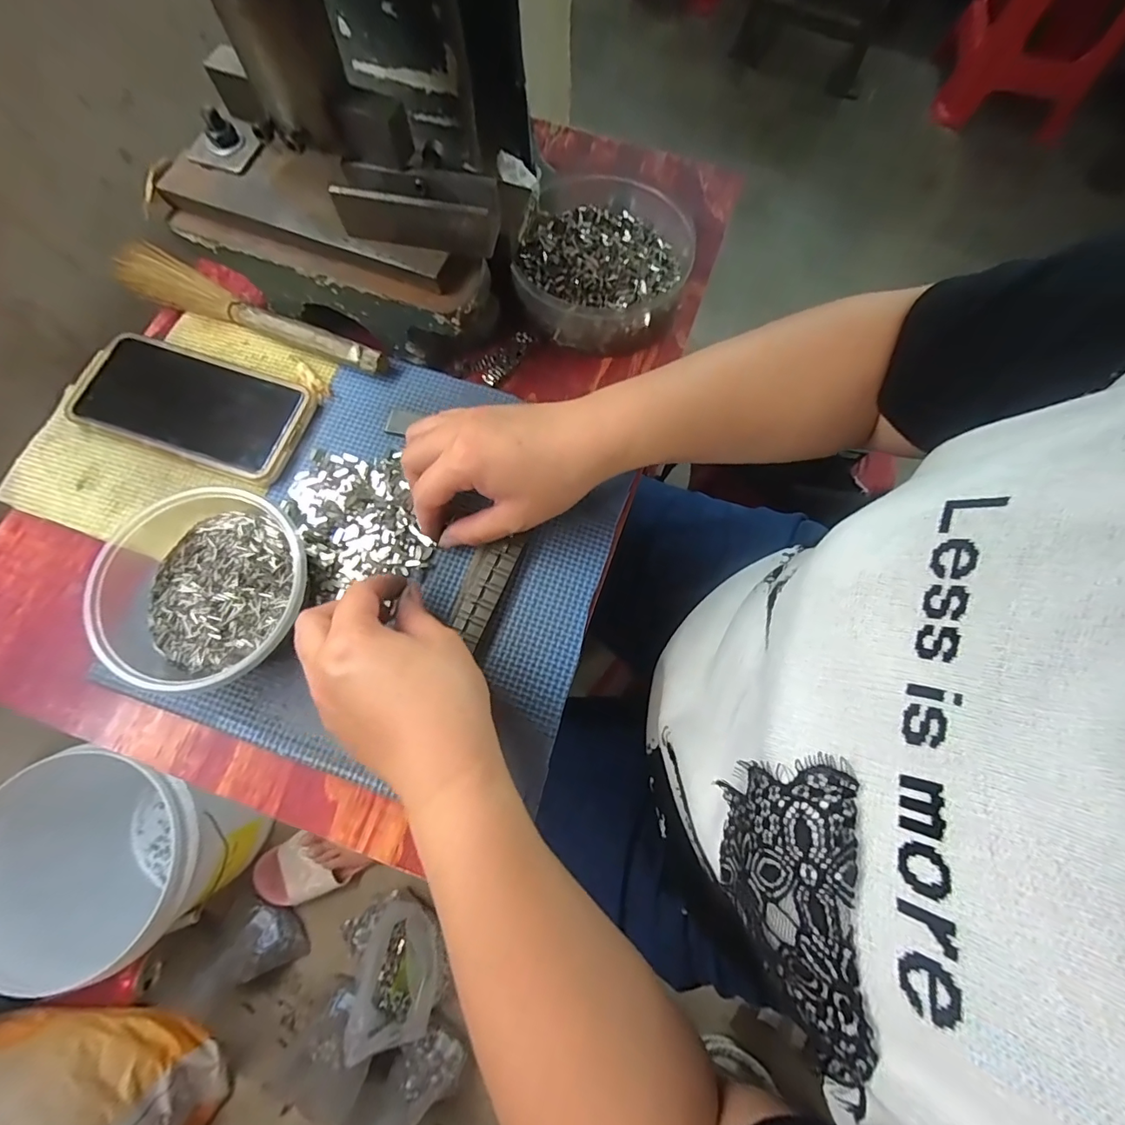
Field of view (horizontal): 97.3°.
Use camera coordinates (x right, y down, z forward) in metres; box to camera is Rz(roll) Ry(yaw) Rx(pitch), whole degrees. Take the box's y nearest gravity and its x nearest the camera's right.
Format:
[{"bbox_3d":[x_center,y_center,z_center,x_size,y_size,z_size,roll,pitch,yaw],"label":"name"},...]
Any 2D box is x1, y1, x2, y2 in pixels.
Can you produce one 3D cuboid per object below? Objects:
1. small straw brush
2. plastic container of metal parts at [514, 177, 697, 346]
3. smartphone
[{"bbox_3d":[-0.234,-0.184,0.364,0.227,0.021,0.037,26,74,7],"label":"small straw brush"},{"bbox_3d":[0.033,-0.238,0.379,0.126,0.037,0.147,11,73,2],"label":"plastic container of metal parts"},{"bbox_3d":[-0.256,-0.109,0.343,0.154,0.014,0.075,18,73,4],"label":"smartphone"}]

